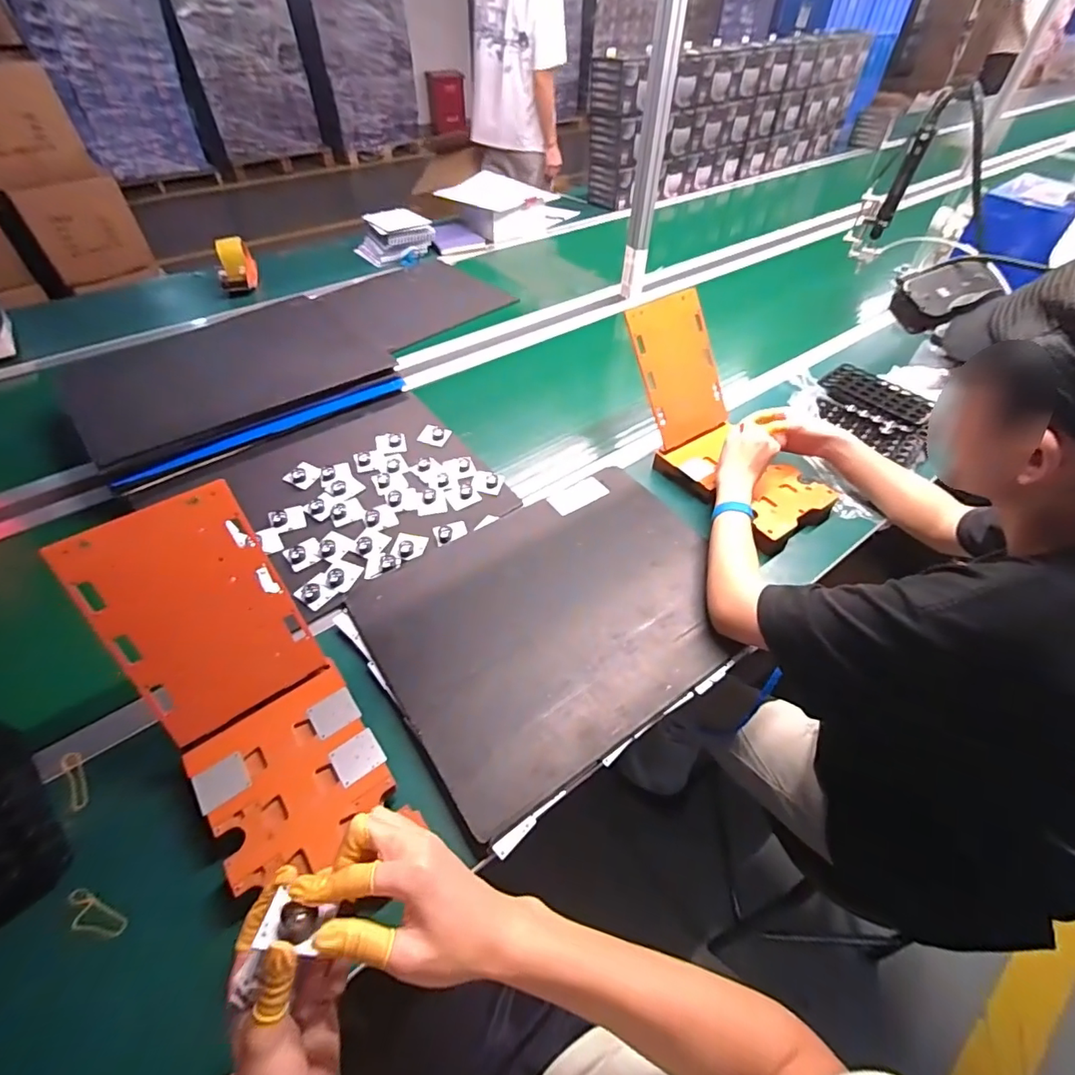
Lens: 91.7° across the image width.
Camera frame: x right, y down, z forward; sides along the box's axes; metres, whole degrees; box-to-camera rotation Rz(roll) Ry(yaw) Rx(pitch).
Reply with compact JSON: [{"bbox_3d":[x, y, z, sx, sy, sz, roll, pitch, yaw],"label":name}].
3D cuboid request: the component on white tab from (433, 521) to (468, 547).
[{"bbox_3d":[-0.134,-0.010,0.808,0.053,0.011,0.034,-20,52,-18],"label":"component on white tab"}]

